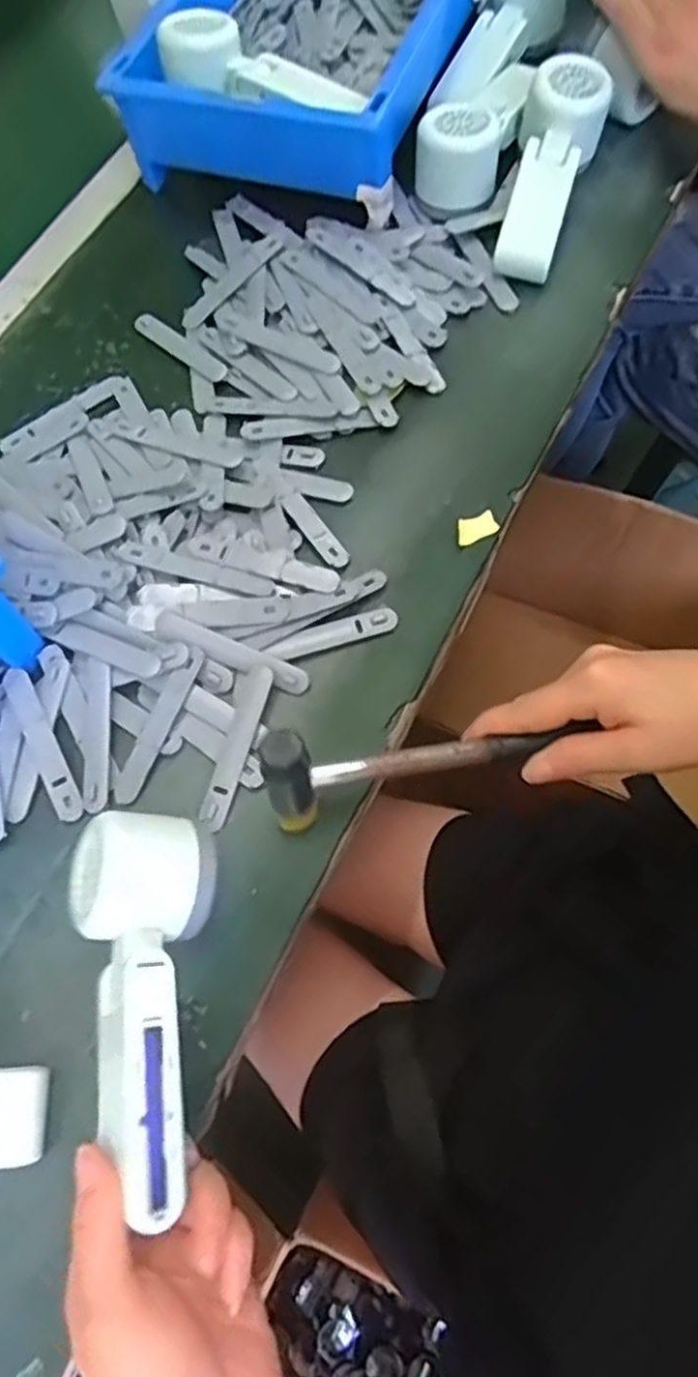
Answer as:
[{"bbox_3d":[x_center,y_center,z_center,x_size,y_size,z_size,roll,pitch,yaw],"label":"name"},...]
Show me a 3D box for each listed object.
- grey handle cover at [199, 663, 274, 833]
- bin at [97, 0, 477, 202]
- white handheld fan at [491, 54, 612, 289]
[{"bbox_3d":[-0.063,0.031,0.409,0.016,0.008,0.094,14,70,12],"label":"grey handle cover"},{"bbox_3d":[-0.019,-0.510,0.567,0.201,0.092,0.294,20,71,14],"label":"bin"},{"bbox_3d":[0.141,-0.368,0.525,0.056,0.046,0.163,16,87,8],"label":"white handheld fan"}]

